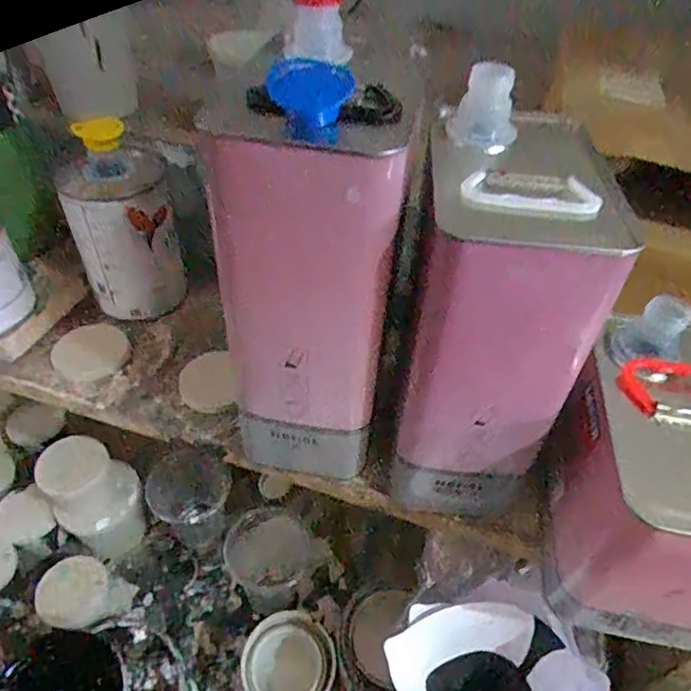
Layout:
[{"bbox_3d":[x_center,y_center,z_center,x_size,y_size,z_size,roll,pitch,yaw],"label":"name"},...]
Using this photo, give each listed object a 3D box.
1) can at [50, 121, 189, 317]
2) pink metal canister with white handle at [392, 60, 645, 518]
[{"bbox_3d":[-0.209,-0.108,0.511,0.084,0.192,0.081,-16,47,-21],"label":"can"},{"bbox_3d":[0.102,-0.017,0.389,0.106,0.265,0.142,8,43,3],"label":"pink metal canister with white handle"}]

